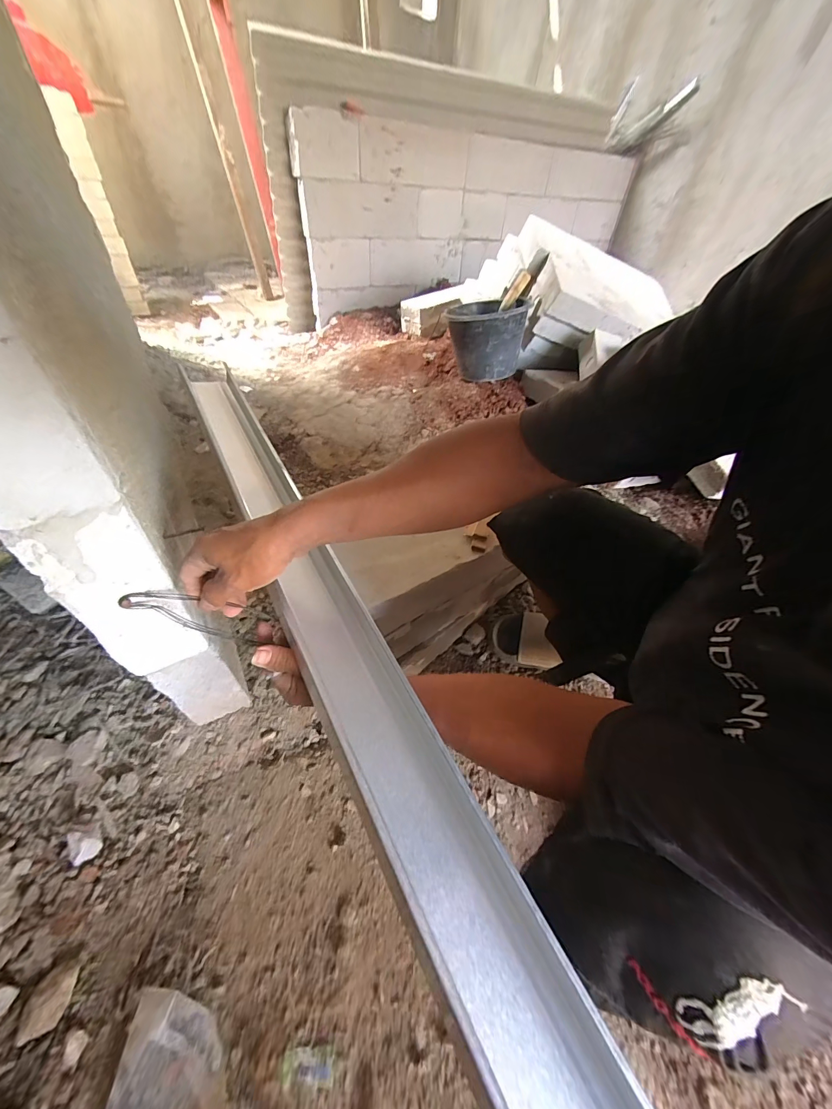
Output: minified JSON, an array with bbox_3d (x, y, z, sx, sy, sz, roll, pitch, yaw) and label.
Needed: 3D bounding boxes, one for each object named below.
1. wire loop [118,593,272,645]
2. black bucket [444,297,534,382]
[{"bbox_3d":[-0.206,0.056,0.345,0.122,0.014,0.031,23,43,-21],"label":"wire loop"},{"bbox_3d":[0.216,-0.696,1.164,0.240,0.190,0.237,3,45,-3],"label":"black bucket"}]

